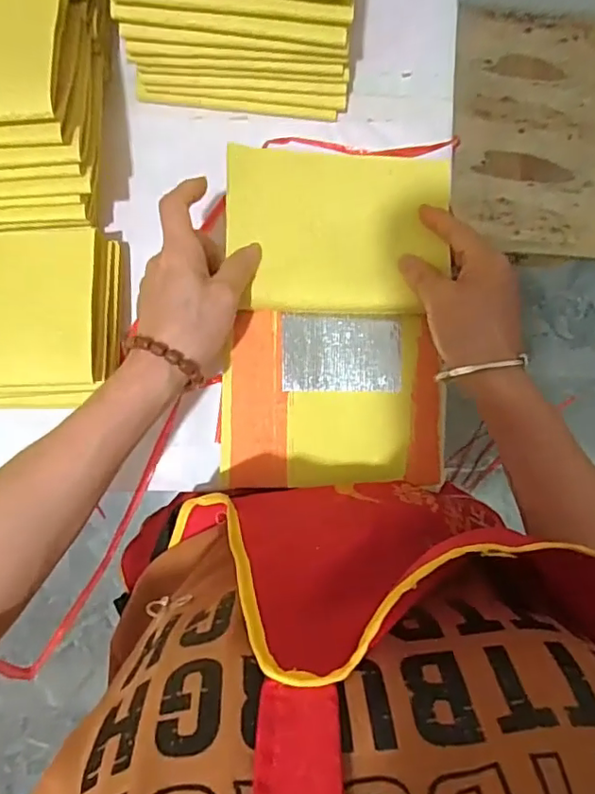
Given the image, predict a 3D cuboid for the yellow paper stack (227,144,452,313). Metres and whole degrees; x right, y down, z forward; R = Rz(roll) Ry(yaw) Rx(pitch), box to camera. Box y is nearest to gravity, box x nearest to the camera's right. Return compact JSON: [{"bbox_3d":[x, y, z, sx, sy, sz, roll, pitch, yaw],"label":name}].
[{"bbox_3d":[0.028,-0.119,0.403,0.152,0.017,0.113,0,88,-3],"label":"yellow paper stack"}]

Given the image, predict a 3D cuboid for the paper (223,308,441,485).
[{"bbox_3d":[0.026,0.002,0.405,0.155,0.005,0.144,0,88,-3],"label":"paper"}]

